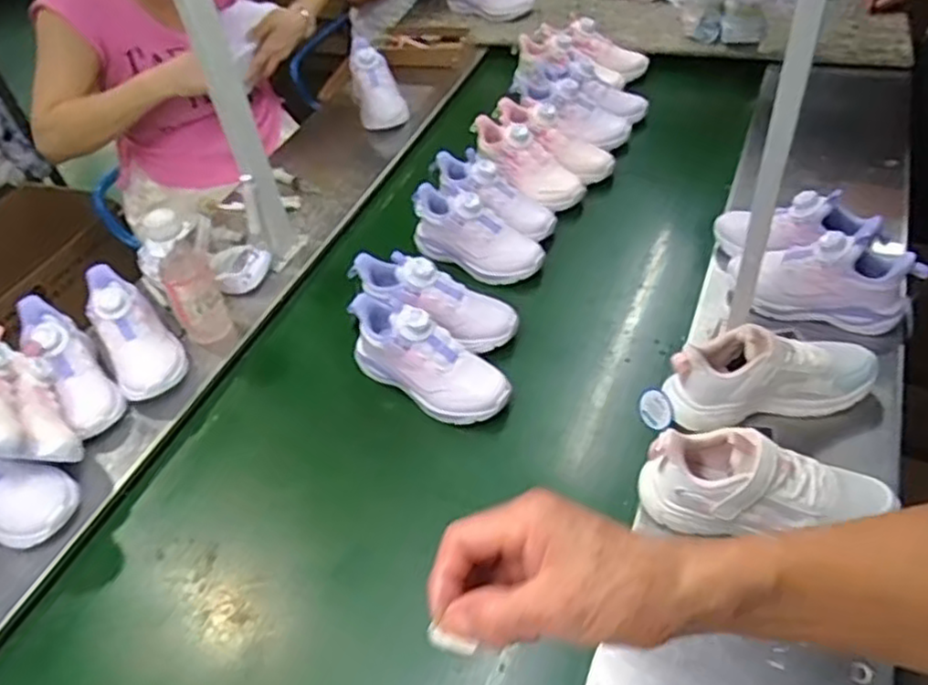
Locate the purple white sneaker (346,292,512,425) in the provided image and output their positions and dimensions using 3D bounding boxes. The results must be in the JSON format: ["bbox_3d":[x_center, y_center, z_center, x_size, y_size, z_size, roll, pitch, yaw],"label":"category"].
[{"bbox_3d":[-0.054,0.012,0.872,0.236,0.103,0.076,23,55,23],"label":"purple white sneaker"}]

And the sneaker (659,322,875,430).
[{"bbox_3d":[0.340,0.025,0.771,0.232,0.094,0.084,-10,49,-3],"label":"sneaker"}]

